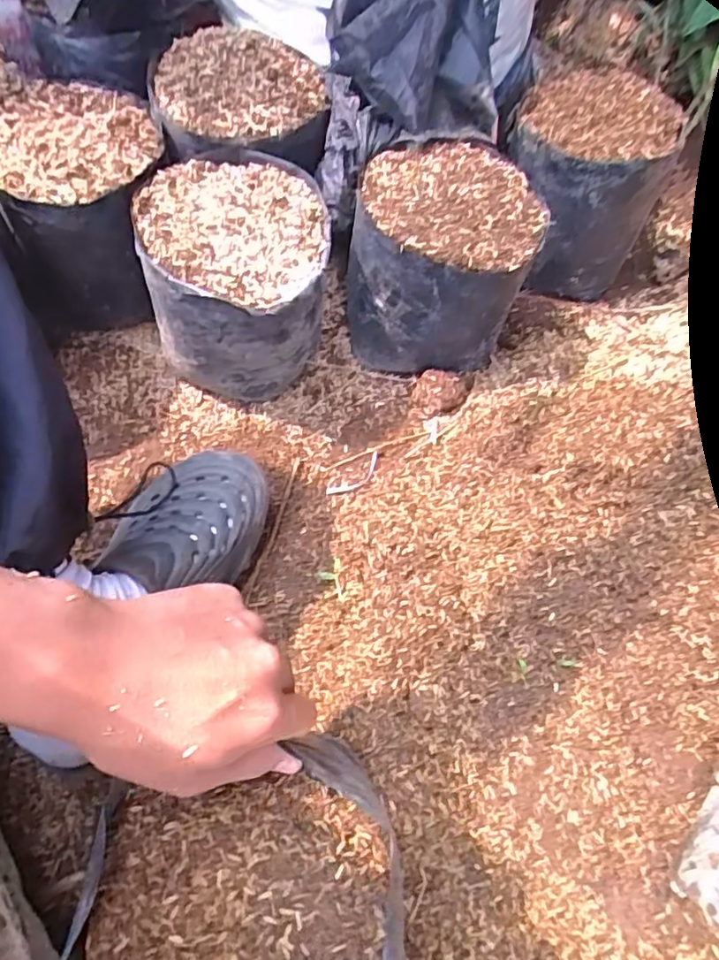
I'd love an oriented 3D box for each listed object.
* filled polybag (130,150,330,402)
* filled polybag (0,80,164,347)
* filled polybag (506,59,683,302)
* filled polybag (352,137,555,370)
[{"bbox_3d":[-0.109,-0.187,0.565,0.151,0.157,0.165,2,66,-1],"label":"filled polybag"},{"bbox_3d":[-0.256,-0.249,0.585,0.152,0.160,0.187,-3,66,-4],"label":"filled polybag"},{"bbox_3d":[0.231,-0.318,0.636,0.151,0.142,0.170,-13,67,-8],"label":"filled polybag"},{"bbox_3d":[0.078,-0.214,0.586,0.158,0.150,0.168,1,66,-2],"label":"filled polybag"}]

